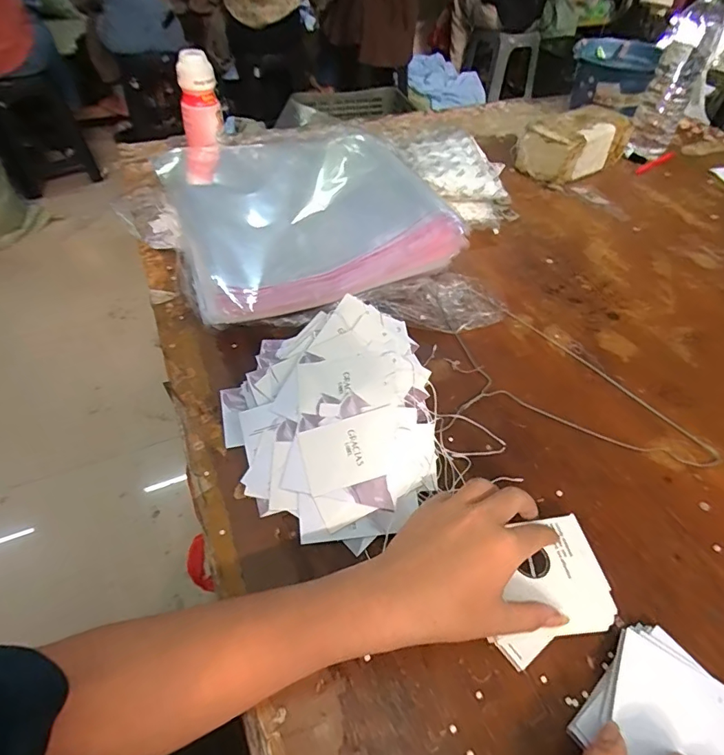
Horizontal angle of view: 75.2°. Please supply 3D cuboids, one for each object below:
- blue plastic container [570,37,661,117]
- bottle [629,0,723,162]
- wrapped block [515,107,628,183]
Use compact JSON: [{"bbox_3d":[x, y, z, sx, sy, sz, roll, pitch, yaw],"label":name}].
[{"bbox_3d":[0.519,-0.635,0.990,0.163,0.091,0.216,22,51,16],"label":"blue plastic container"},{"bbox_3d":[0.546,-0.518,0.826,0.082,0.267,0.093,26,52,19],"label":"bottle"},{"bbox_3d":[0.384,-0.422,0.856,0.197,0.086,0.096,-28,55,-26],"label":"wrapped block"}]

